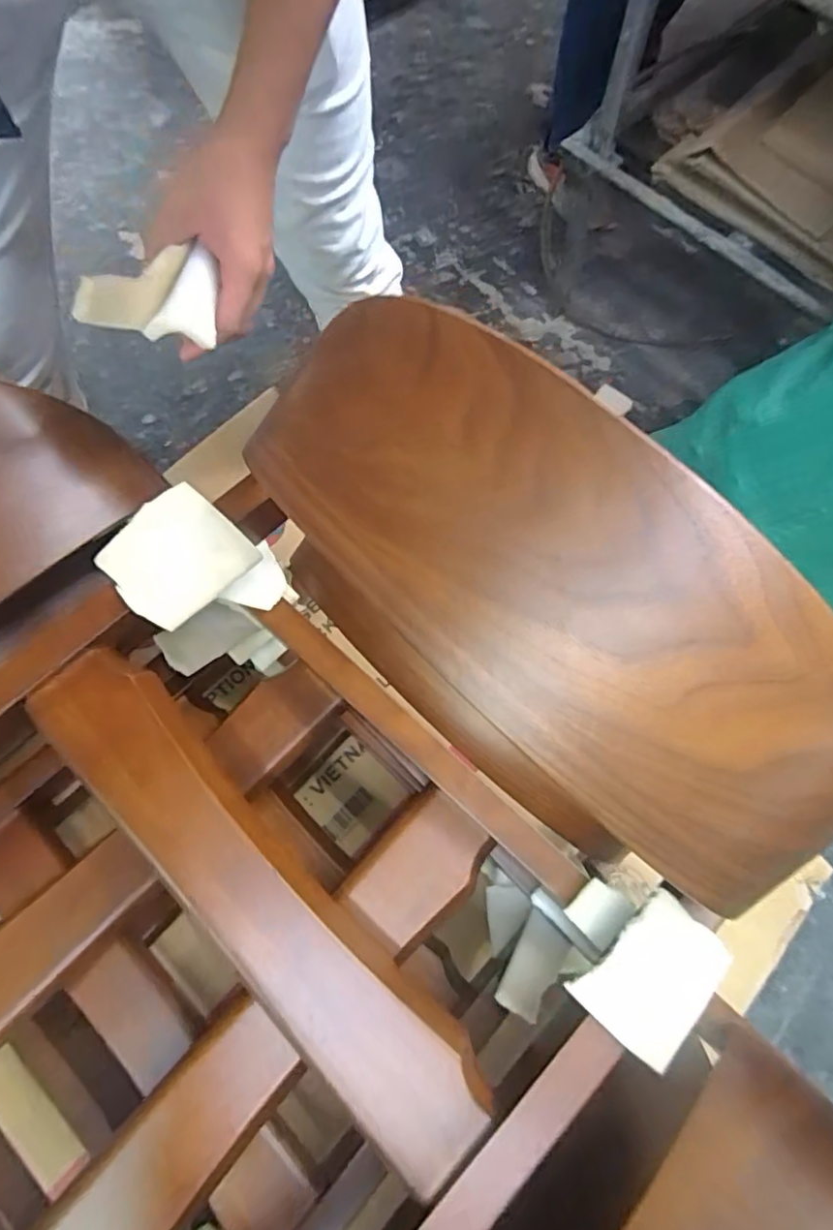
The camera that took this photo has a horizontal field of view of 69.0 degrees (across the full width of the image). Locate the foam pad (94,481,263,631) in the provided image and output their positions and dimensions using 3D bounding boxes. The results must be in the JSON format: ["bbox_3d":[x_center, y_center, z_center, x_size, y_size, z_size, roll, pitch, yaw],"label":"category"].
[{"bbox_3d":[-0.198,-0.048,0.499,0.093,0.009,0.102,46,69,-1],"label":"foam pad"}]

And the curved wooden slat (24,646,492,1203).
[{"bbox_3d":[-0.124,0.198,0.440,0.082,0.027,0.433,-43,76,-16],"label":"curved wooden slat"}]

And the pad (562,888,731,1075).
[{"bbox_3d":[0.161,0.245,0.409,0.092,0.012,0.067,-42,76,-16],"label":"pad"}]

